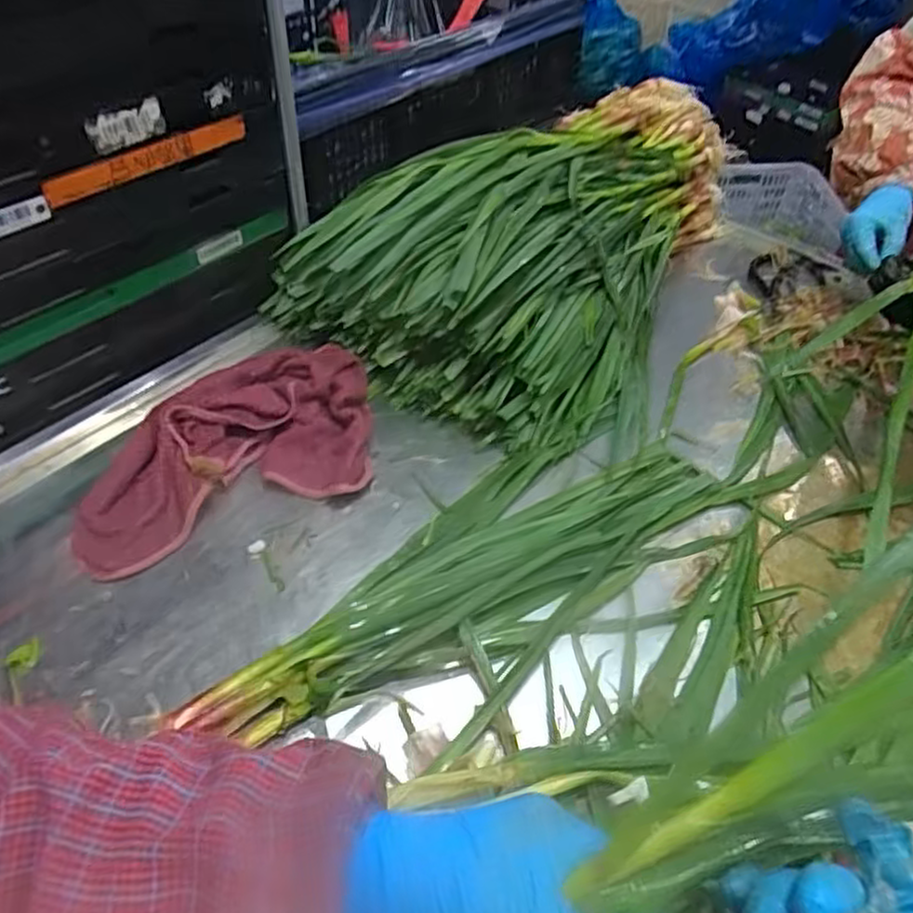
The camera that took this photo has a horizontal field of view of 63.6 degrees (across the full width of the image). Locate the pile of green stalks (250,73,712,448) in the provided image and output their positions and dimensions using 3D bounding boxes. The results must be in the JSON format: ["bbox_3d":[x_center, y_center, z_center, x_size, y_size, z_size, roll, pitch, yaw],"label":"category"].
[{"bbox_3d":[0.097,-0.305,0.934,0.418,0.158,0.620,25,51,18],"label":"pile of green stalks"}]

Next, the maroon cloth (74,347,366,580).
[{"bbox_3d":[-0.223,-0.014,0.727,0.317,0.048,0.188,-21,53,-21],"label":"maroon cloth"}]

